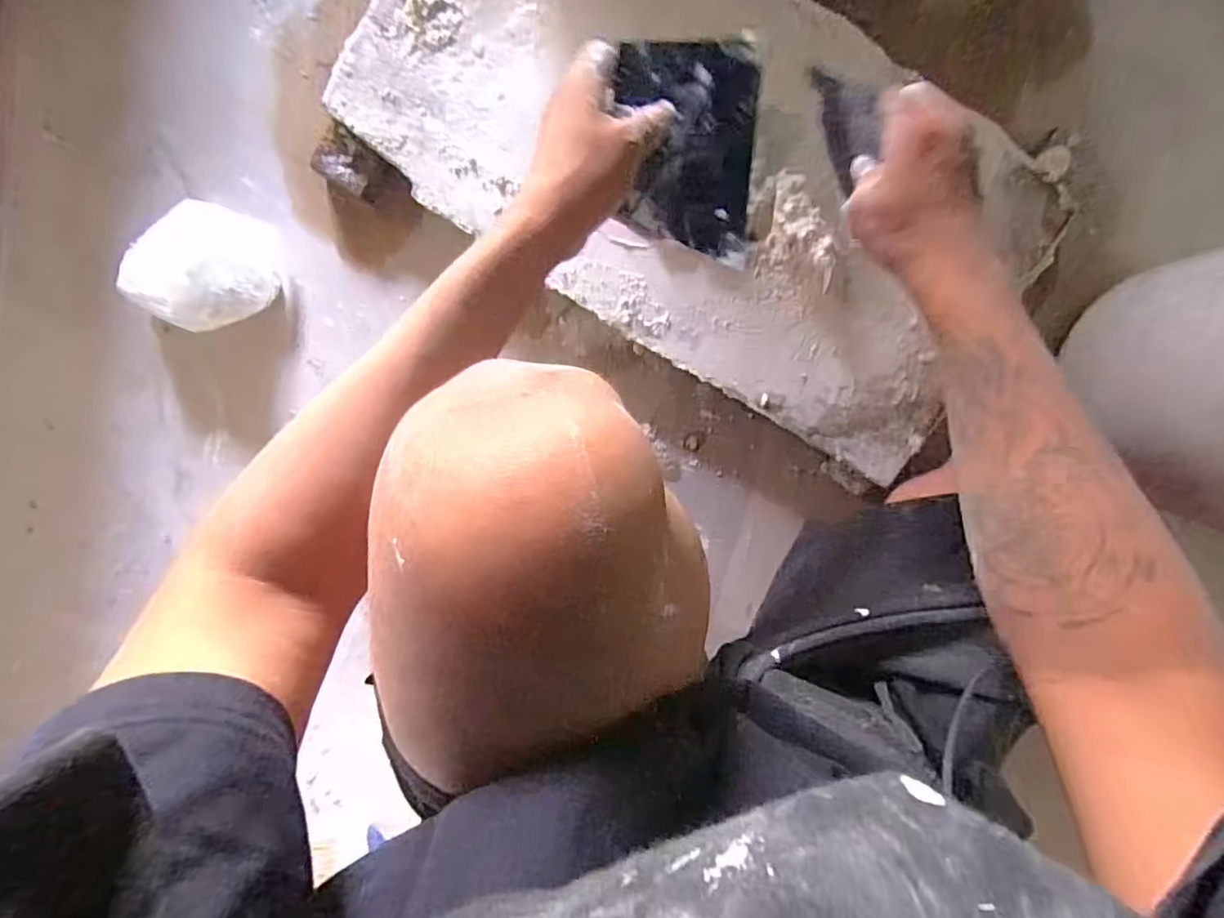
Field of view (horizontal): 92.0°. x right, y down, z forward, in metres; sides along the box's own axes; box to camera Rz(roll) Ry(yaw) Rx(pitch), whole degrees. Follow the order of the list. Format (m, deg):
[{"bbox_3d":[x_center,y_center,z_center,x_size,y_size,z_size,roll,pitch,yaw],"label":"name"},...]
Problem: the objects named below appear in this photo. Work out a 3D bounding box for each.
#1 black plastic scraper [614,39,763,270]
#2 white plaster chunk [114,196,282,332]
[{"bbox_3d":[0.048,-0.194,0.371,0.089,0.008,0.127,-2,100,-15],"label":"black plastic scraper"},{"bbox_3d":[-0.366,-0.171,0.529,0.104,0.062,0.115,23,98,-5],"label":"white plaster chunk"}]

